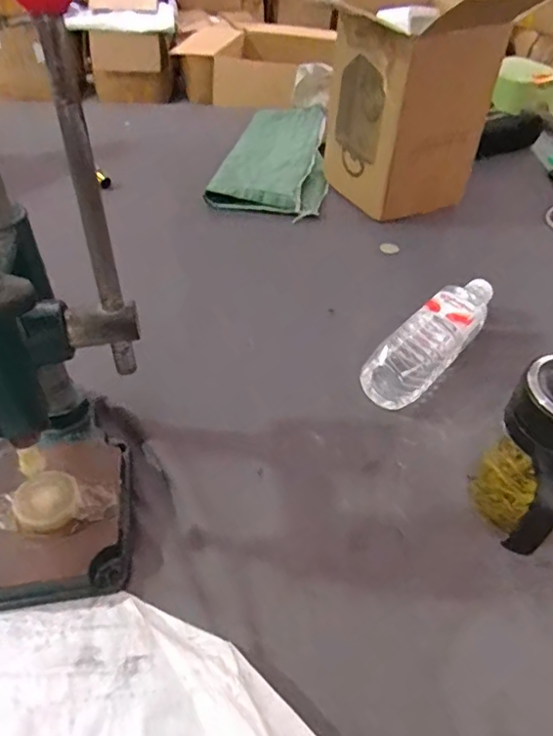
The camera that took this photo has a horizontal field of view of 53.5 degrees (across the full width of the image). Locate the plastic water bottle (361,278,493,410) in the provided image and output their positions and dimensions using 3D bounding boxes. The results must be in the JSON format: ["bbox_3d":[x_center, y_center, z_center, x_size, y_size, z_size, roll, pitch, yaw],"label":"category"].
[{"bbox_3d":[0.178,-0.034,0.609,0.059,0.057,0.234,33,52,28],"label":"plastic water bottle"}]

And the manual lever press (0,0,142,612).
[{"bbox_3d":[-0.171,-0.024,0.349,0.154,0.400,0.192,-4,45,-7],"label":"manual lever press"}]

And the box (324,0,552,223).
[{"bbox_3d":[0.191,-0.380,0.806,0.190,0.269,0.171,-13,46,-16],"label":"box"}]

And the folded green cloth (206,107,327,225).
[{"bbox_3d":[0.009,-0.368,0.958,0.177,0.035,0.365,9,45,7],"label":"folded green cloth"}]

